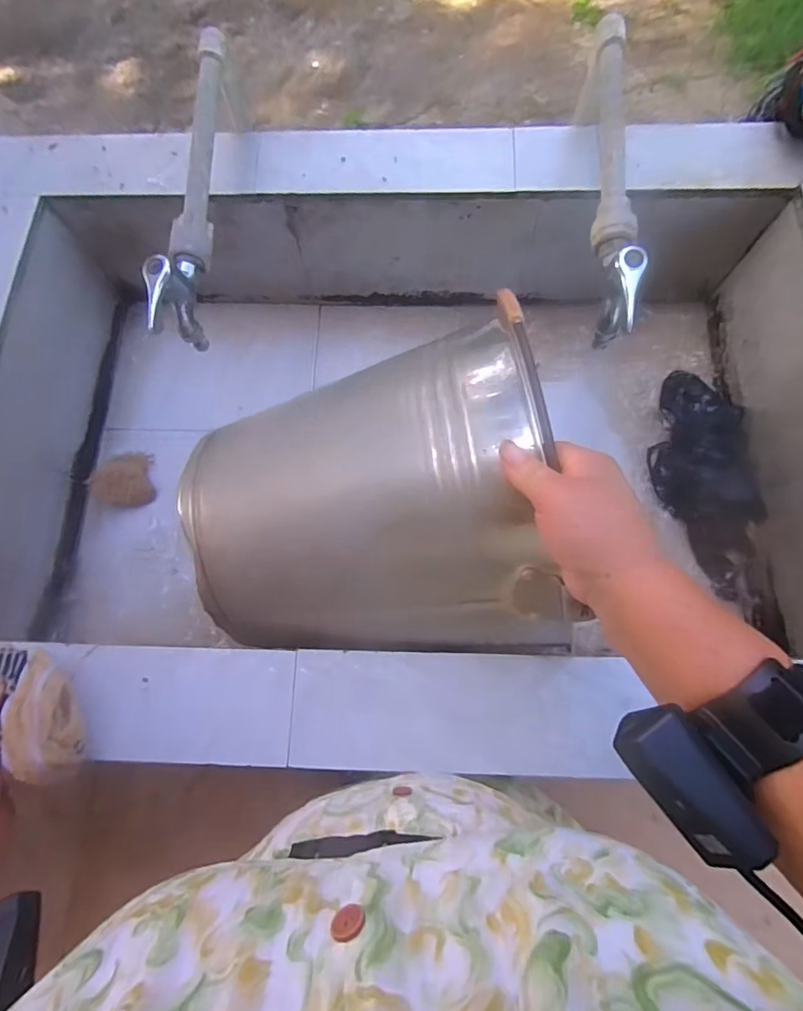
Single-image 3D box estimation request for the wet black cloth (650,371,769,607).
[{"bbox_3d":[0.384,-0.042,0.616,0.106,0.063,0.291,2,72,3],"label":"wet black cloth"}]

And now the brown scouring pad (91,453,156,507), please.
[{"bbox_3d":[-0.371,-0.036,0.664,0.064,0.040,0.078,28,75,11],"label":"brown scouring pad"}]

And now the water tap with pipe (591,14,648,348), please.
[{"bbox_3d":[0.194,-0.295,0.454,0.031,0.076,0.333,4,72,4],"label":"water tap with pipe"}]

